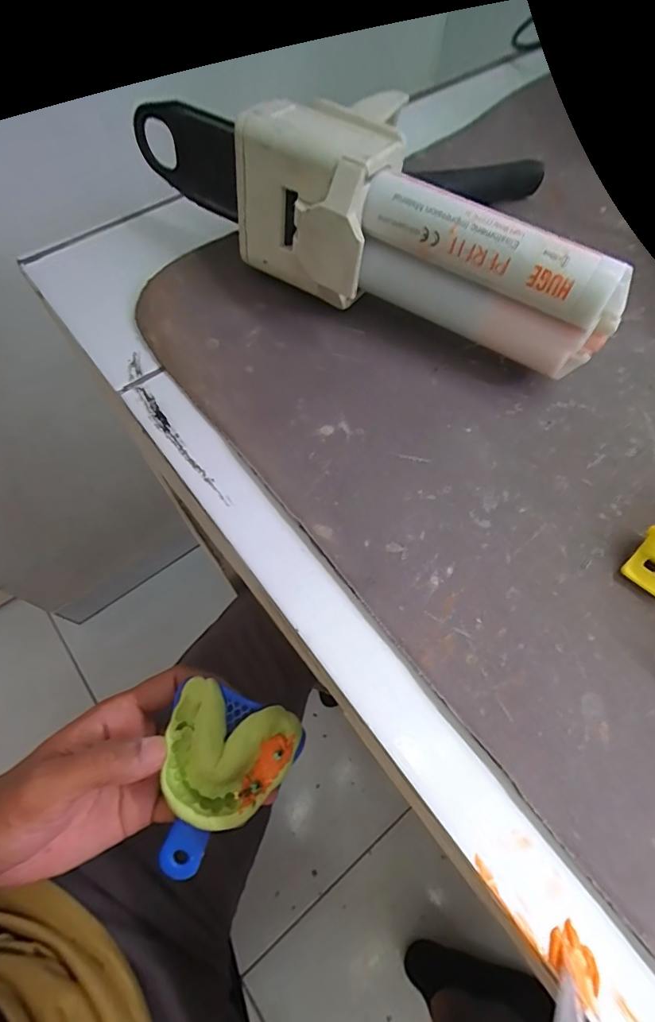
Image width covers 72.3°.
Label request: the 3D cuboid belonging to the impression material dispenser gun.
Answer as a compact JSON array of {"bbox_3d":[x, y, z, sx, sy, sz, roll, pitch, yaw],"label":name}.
[{"bbox_3d":[0.038,-0.141,0.195,0.190,0.063,0.122,28,68,11],"label":"impression material dispenser gun"}]

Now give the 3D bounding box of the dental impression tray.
[{"bbox_3d":[-0.058,0.147,0.237,0.065,0.047,0.094,19,68,9],"label":"dental impression tray"}]

